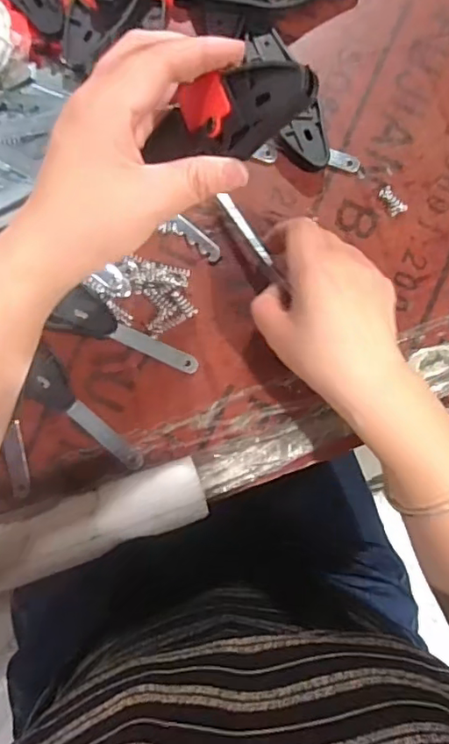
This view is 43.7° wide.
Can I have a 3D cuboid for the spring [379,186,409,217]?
[{"bbox_3d":[0.125,-0.128,0.415,0.012,0.006,0.023,-30,86,-6],"label":"spring"}]

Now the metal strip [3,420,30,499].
[{"bbox_3d":[-0.140,0.059,0.378,0.014,0.006,0.051,-8,99,-12],"label":"metal strip"}]

